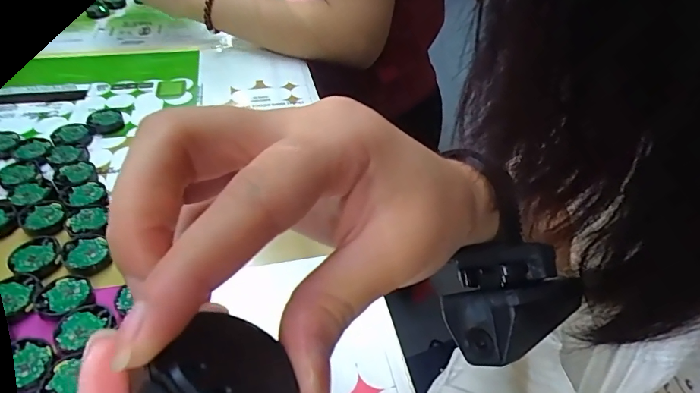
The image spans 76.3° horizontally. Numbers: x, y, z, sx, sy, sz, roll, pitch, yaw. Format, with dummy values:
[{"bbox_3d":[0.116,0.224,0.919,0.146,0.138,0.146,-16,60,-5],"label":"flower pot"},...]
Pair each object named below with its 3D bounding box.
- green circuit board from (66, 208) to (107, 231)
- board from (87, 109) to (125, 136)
[{"bbox_3d":[-0.190,0.016,0.321,0.025,0.004,0.022,-20,48,-21],"label":"green circuit board"},{"bbox_3d":[-0.229,-0.070,0.419,0.029,0.014,0.024,-20,48,-21],"label":"board"}]

